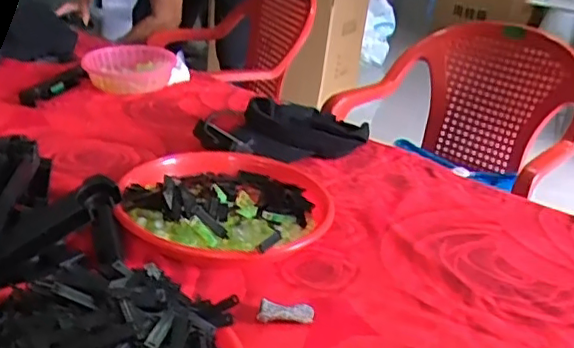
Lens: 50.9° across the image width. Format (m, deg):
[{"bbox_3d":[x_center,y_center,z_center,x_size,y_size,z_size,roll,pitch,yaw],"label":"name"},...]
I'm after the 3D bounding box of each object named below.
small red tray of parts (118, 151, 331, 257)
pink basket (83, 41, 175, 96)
[{"bbox_3d":[-0.069,0.030,0.696,0.243,0.049,0.229,5,26,-1],"label":"small red tray of parts"},{"bbox_3d":[-0.282,-0.183,1.047,0.144,0.057,0.113,8,26,5],"label":"pink basket"}]

